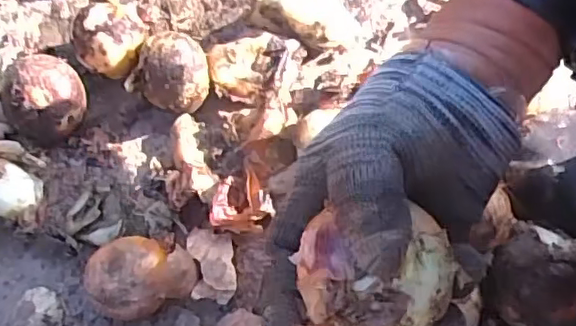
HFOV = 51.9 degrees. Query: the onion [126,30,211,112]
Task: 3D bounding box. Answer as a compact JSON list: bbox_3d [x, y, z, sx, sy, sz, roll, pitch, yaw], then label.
[{"bbox_3d":[-0.088,-0.070,0.460,0.058,0.057,0.058,0,68,0],"label":"onion"}]

